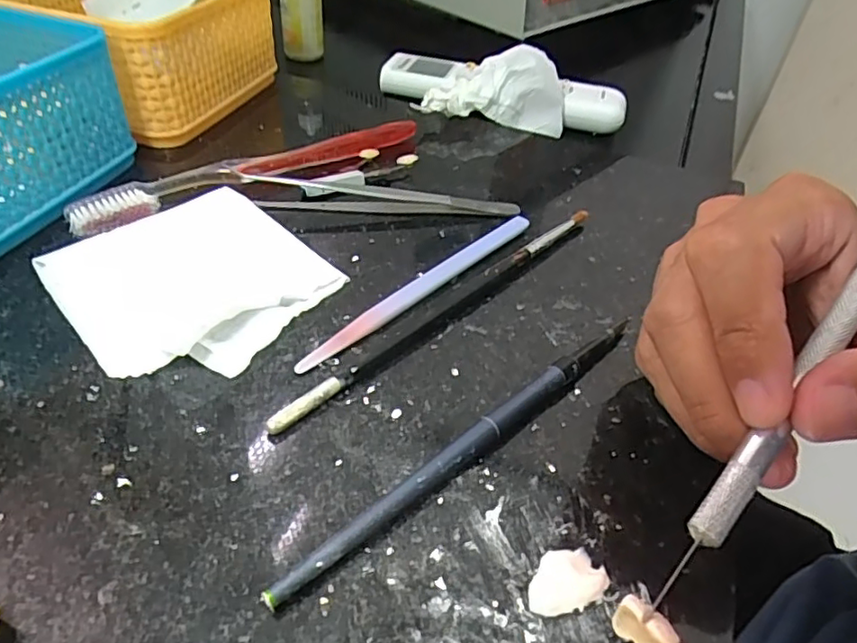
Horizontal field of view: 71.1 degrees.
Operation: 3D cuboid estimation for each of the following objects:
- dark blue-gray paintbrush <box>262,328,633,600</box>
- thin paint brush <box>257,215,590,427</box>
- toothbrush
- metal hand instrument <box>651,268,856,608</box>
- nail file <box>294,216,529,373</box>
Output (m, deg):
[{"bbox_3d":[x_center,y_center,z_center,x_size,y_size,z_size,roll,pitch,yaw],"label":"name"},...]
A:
[{"bbox_3d":[0.019,0.038,0.197,0.160,0.010,0.009,-31,53,-34],"label":"dark blue-gray paintbrush"},{"bbox_3d":[0.013,-0.009,0.247,0.005,0.008,0.187,35,49,28],"label":"thin paint brush"},{"bbox_3d":[-0.085,-0.081,0.309,0.185,0.015,0.018,-25,51,-30],"label":"toothbrush"},{"bbox_3d":[0.094,0.014,0.150,0.007,0.006,0.132,33,71,27],"label":"metal hand instrument"},{"bbox_3d":[-0.001,-0.017,0.256,0.010,0.005,0.137,35,49,28],"label":"nail file"}]

